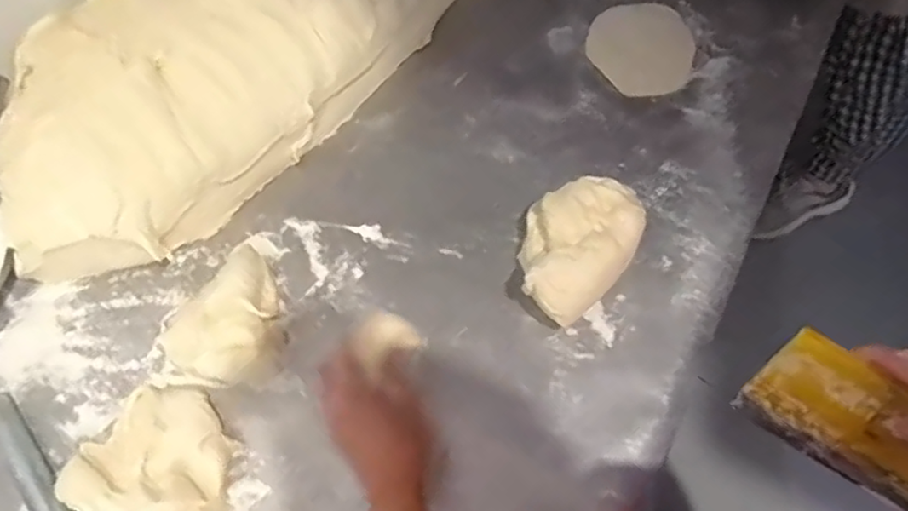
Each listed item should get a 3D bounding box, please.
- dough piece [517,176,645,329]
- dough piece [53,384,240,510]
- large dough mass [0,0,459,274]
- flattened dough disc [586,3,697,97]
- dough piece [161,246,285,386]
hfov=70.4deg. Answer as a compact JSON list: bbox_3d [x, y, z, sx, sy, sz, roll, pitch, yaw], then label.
[{"bbox_3d":[0.115,-0.008,0.619,0.097,0.072,0.141,34,73,14],"label":"dough piece"},{"bbox_3d":[-0.253,0.183,0.551,0.138,0.061,0.128,-1,68,1],"label":"dough piece"},{"bbox_3d":[-0.202,-0.289,0.722,0.325,0.112,0.722,39,74,16],"label":"large dough mass"},{"bbox_3d":[0.221,-0.243,0.747,0.119,0.010,0.120,-1,68,1],"label":"flattened dough disc"},{"bbox_3d":[-0.207,0.059,0.610,0.119,0.059,0.127,31,72,13],"label":"dough piece"}]

